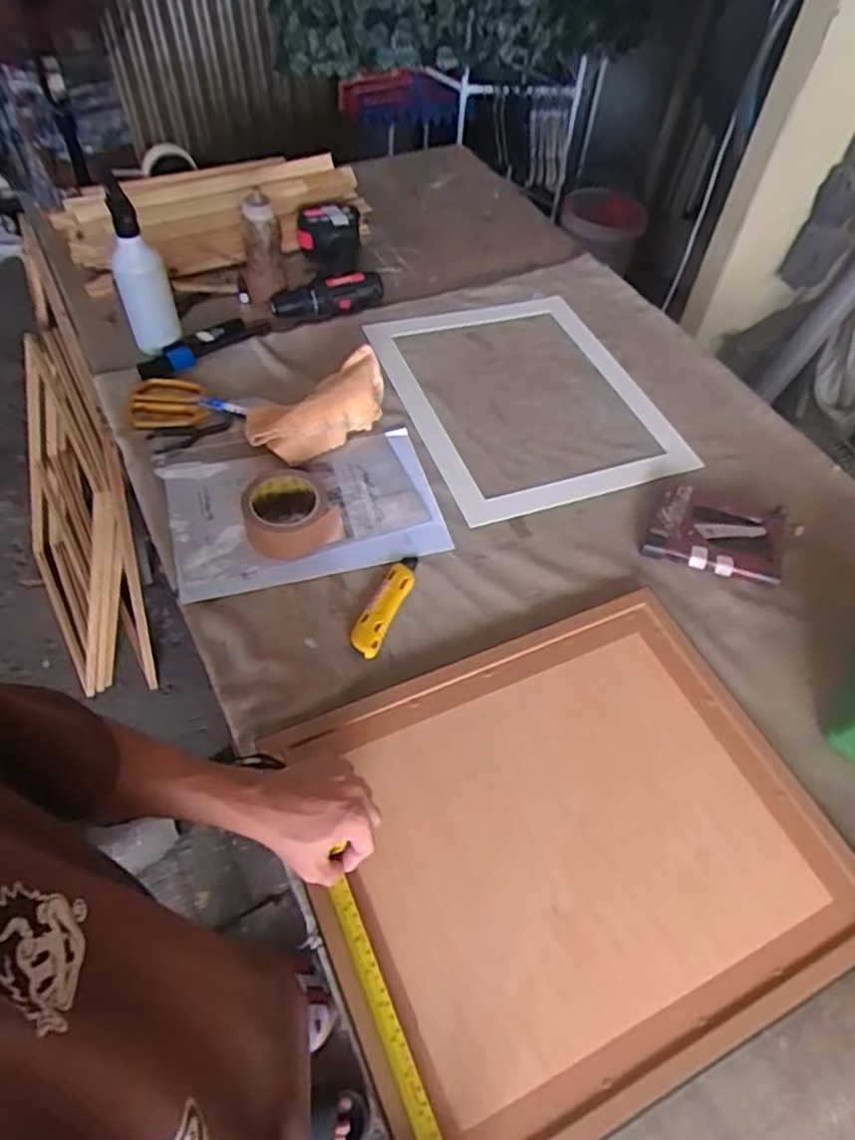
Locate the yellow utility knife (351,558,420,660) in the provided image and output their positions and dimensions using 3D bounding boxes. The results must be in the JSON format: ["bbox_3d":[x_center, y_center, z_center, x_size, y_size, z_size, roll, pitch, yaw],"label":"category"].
[{"bbox_3d":[-0.048,0.035,0.804,0.035,0.015,0.148,20,54,11],"label":"yellow utility knife"}]

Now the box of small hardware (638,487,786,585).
[{"bbox_3d":[0.375,-0.050,0.900,0.166,0.023,0.135,16,53,9],"label":"box of small hardware"}]

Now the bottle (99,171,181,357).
[{"bbox_3d":[-0.402,-0.415,0.962,0.072,0.220,0.061,-19,56,-17],"label":"bottle"}]

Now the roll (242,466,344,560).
[{"bbox_3d":[-0.170,-0.077,0.844,0.110,0.046,0.115,2,53,-2],"label":"roll"}]

